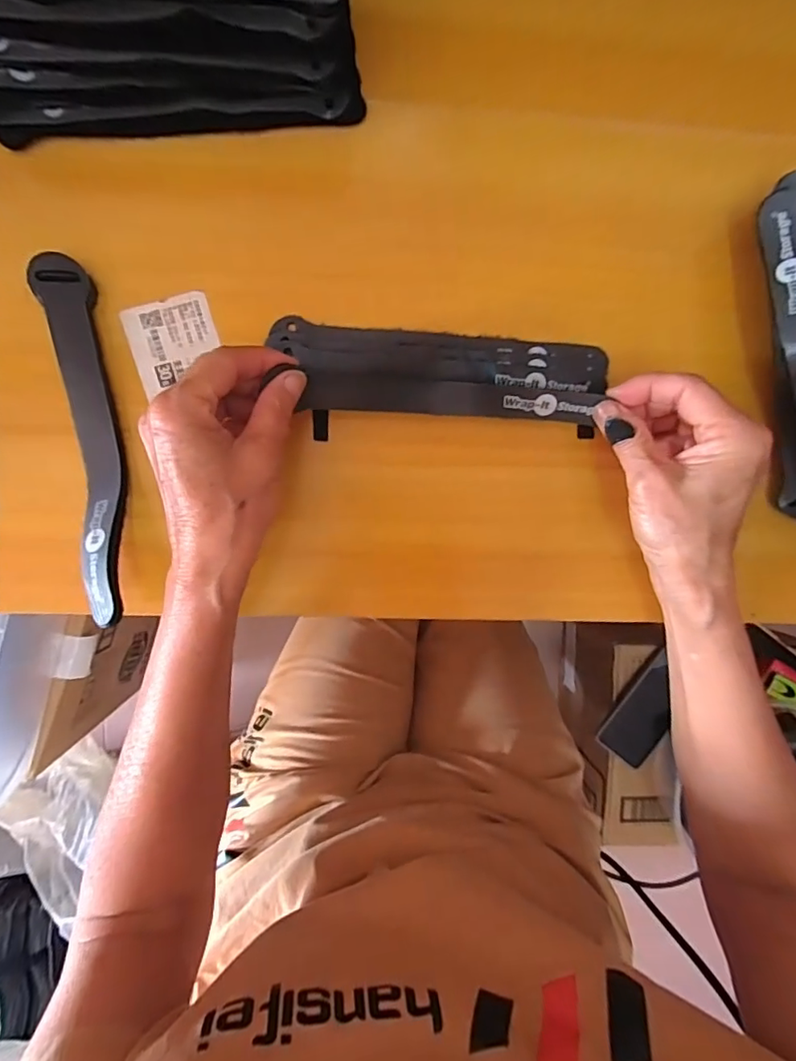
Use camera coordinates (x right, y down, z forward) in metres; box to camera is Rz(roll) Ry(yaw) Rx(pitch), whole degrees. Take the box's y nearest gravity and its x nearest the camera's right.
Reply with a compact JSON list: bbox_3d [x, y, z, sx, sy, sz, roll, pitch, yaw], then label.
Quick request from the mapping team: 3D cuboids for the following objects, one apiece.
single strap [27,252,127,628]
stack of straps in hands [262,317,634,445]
[{"bbox_3d":[-0.166,-0.050,0.272,0.023,0.041,0.191,-8,95,-3],"label":"single strap"},{"bbox_3d":[0.027,-0.087,0.303,0.192,0.022,0.058,4,94,-3],"label":"stack of straps in hands"}]

